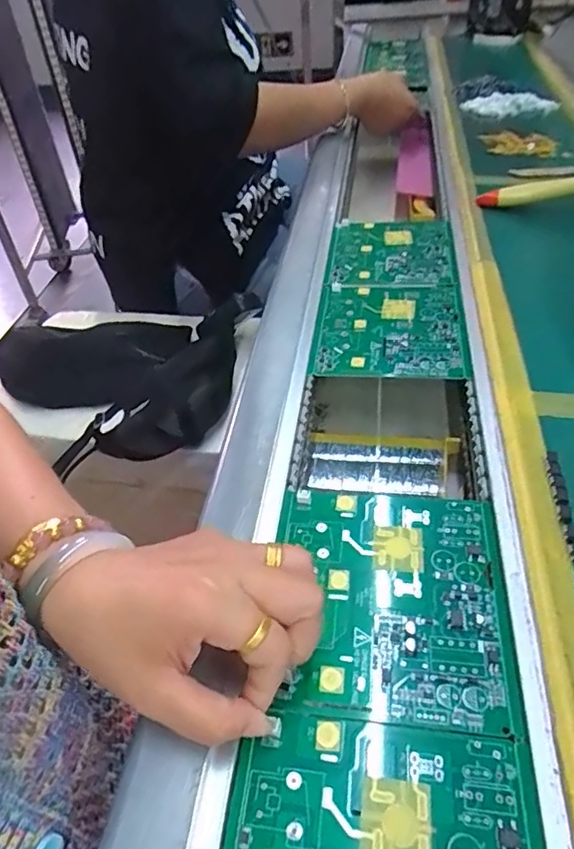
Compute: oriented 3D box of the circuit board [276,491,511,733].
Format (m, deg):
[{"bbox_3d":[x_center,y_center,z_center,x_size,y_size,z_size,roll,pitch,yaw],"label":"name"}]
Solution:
[{"bbox_3d":[0.052,0.090,0.302,0.117,0.005,0.129,3,45,9],"label":"circuit board"}]

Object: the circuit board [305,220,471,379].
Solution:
[{"bbox_3d":[0.094,-0.129,0.526,0.123,0.009,0.253,3,45,9],"label":"circuit board"}]

